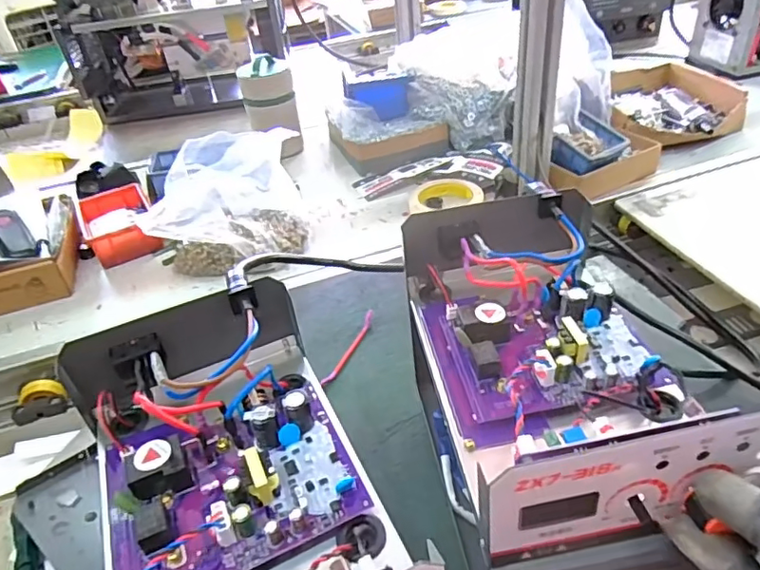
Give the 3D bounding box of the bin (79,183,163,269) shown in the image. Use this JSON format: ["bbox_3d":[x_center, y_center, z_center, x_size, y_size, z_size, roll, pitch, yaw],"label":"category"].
[{"bbox_3d":[-0.395,-0.091,0.840,0.102,0.047,0.154,-21,41,-17],"label":"bin"}]

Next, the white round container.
[{"bbox_3d":[-0.191,-0.320,1.002,0.091,0.157,0.091,-4,39,3],"label":"white round container"}]

